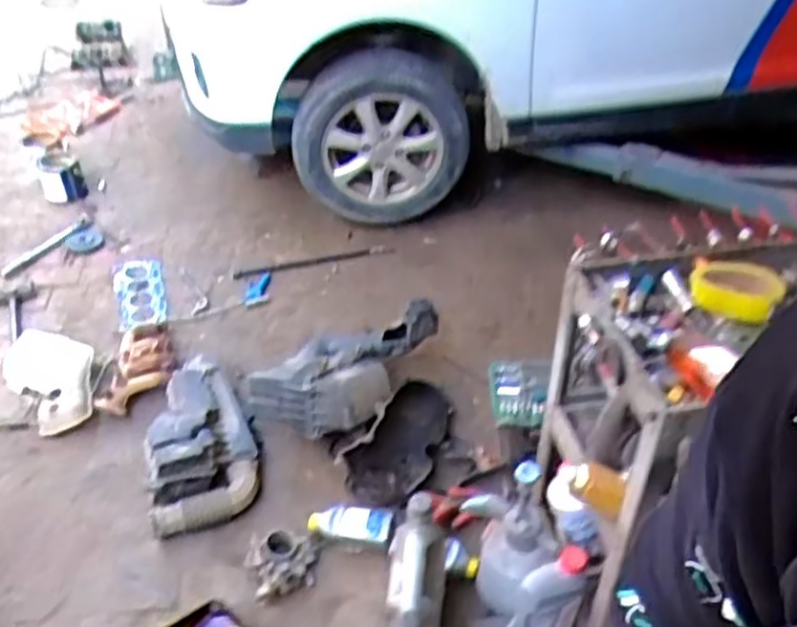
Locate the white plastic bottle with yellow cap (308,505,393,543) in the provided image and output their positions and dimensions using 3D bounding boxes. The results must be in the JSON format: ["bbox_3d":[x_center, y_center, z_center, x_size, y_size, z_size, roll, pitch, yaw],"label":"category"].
[{"bbox_3d":[-0.102,0.448,1.587,0.197,0.063,0.062,-3,35,23],"label":"white plastic bottle with yellow cap"}]

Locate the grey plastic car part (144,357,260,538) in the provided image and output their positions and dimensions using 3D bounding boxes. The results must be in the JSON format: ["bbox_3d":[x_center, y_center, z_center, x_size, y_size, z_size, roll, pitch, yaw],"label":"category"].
[{"bbox_3d":[-0.471,0.290,1.767,0.238,0.171,0.451,-9,39,-12],"label":"grey plastic car part"}]

